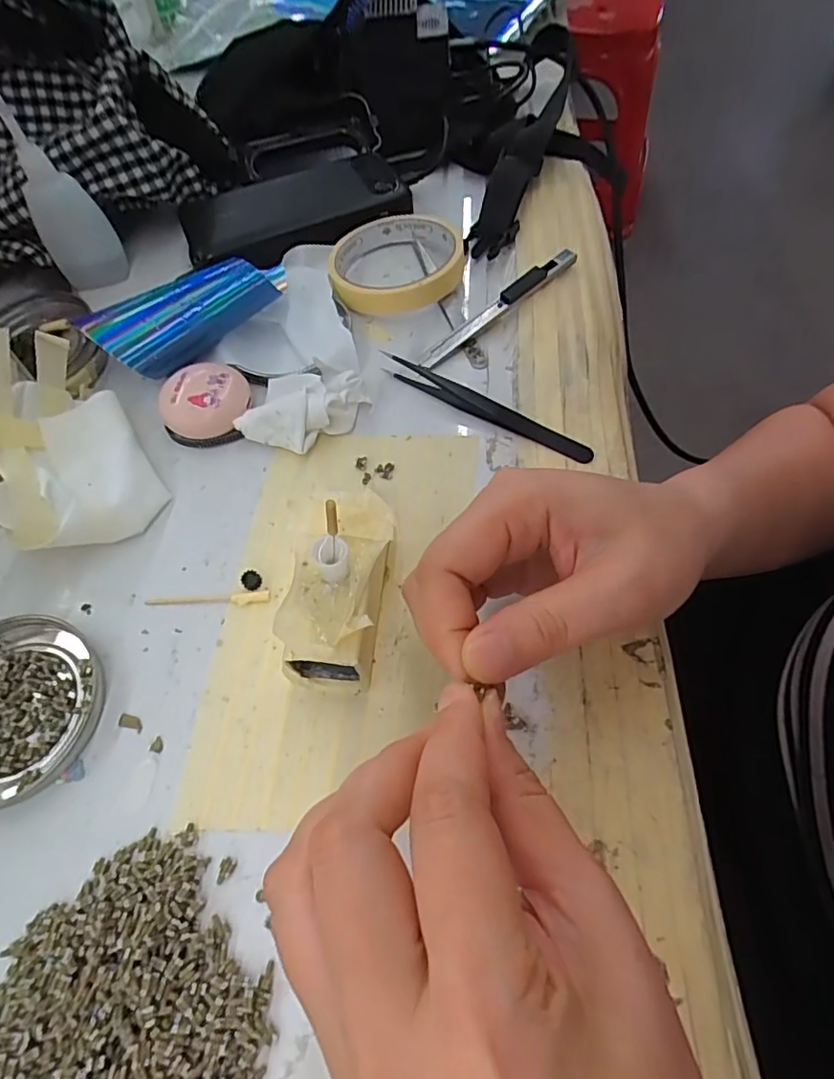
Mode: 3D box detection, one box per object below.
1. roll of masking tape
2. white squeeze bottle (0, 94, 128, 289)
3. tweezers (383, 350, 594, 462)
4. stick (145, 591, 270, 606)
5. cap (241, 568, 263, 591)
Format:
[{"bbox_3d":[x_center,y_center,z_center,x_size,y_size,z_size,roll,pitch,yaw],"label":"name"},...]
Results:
[{"bbox_3d":[-0.012,-0.184,0.365,0.084,0.017,0.085,-1,60,2],"label":"roll of masking tape"},{"bbox_3d":[-0.226,-0.215,0.348,0.034,0.098,0.037,14,62,10],"label":"white squeeze bottle"},{"bbox_3d":[0.035,-0.075,0.306,0.130,0.015,0.011,28,65,17],"label":"tweezers"},{"bbox_3d":[-0.099,0.028,0.261,0.059,0.004,0.006,-3,60,1],"label":"stick"},{"bbox_3d":[-0.078,0.019,0.264,0.010,0.005,0.010,-1,60,2],"label":"cap"}]

